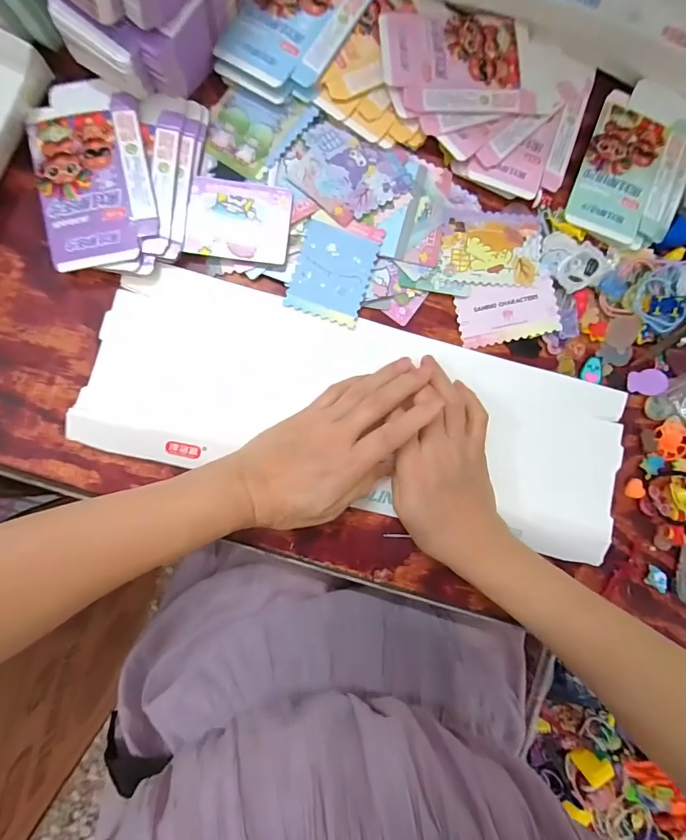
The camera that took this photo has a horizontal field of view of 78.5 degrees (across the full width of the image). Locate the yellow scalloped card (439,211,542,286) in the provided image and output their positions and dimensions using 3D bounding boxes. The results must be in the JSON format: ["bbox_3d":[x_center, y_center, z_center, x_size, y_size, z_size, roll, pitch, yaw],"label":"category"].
[{"bbox_3d":[0.129,-0.150,0.365,0.086,0.005,0.061,4,91,-5],"label":"yellow scalloped card"}]

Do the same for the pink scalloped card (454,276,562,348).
[{"bbox_3d":[0.145,-0.095,0.367,0.084,0.005,0.050,-11,92,-4],"label":"pink scalloped card"}]

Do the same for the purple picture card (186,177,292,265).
[{"bbox_3d":[-0.084,-0.163,0.343,0.081,0.005,0.062,7,90,-3],"label":"purple picture card"}]

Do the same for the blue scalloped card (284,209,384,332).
[{"bbox_3d":[-0.007,-0.127,0.353,0.062,0.004,0.083,18,90,-5],"label":"blue scalloped card"}]

